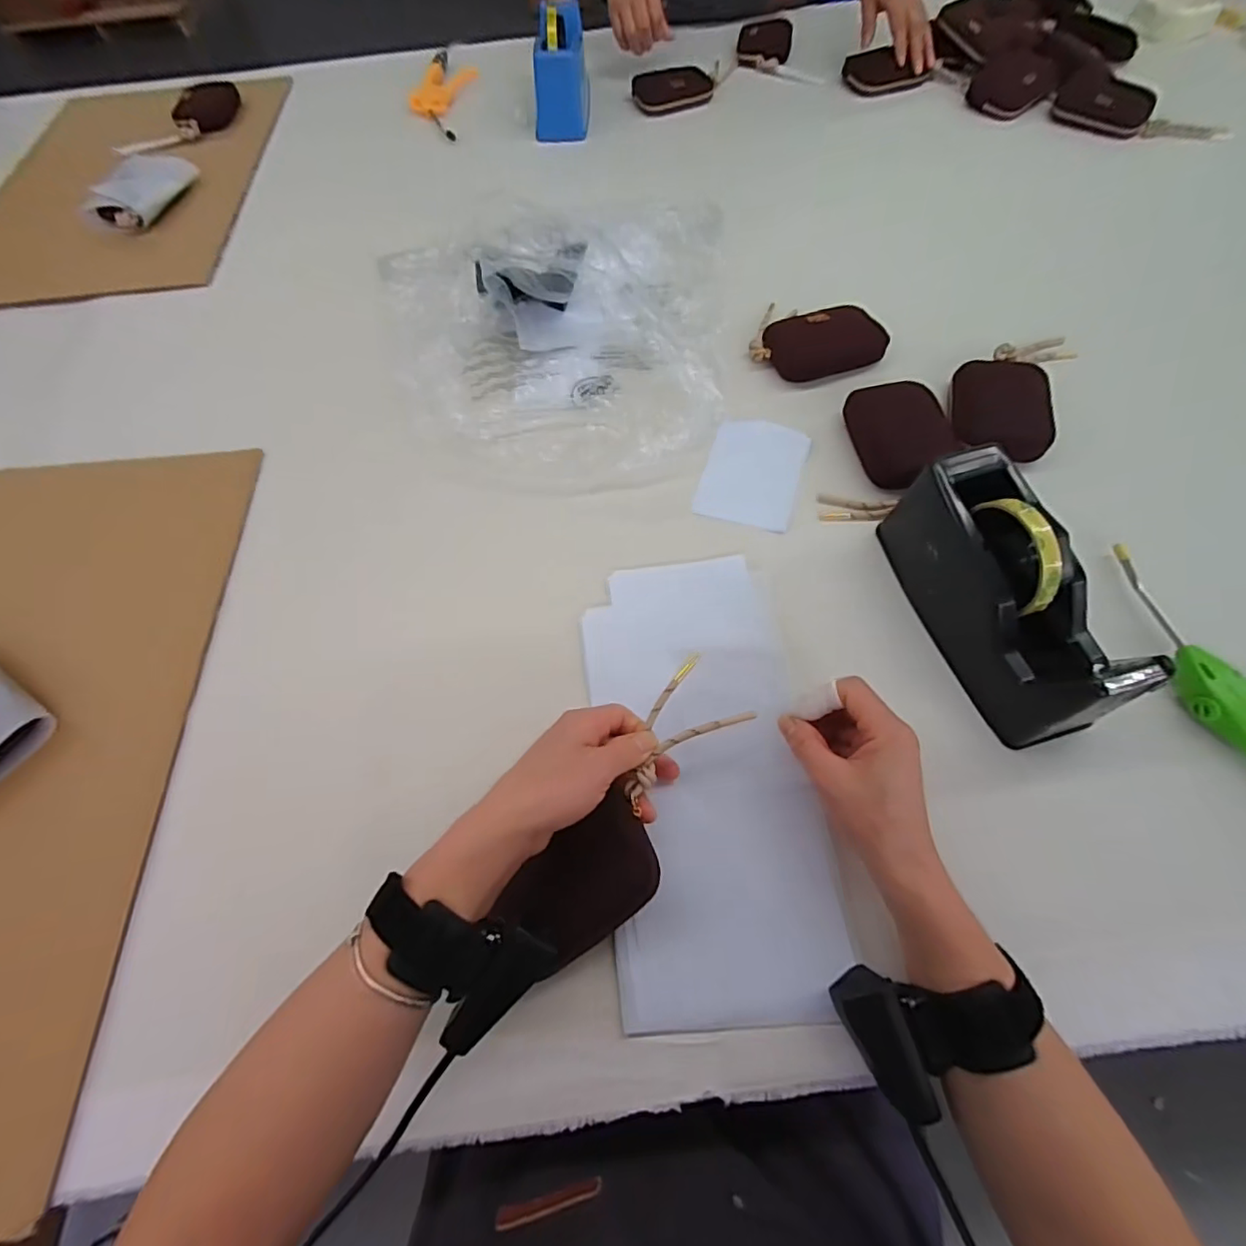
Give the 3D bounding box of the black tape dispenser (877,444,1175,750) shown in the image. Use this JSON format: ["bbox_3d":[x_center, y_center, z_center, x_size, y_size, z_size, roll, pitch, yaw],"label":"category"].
[{"bbox_3d":[0.275,-0.022,0.403,0.071,0.107,0.201,-17,65,-5],"label":"black tape dispenser"}]

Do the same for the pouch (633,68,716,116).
[{"bbox_3d":[0.074,-0.788,0.824,0.112,0.026,0.073,-10,64,-2],"label":"pouch"}]

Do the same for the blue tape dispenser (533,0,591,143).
[{"bbox_3d":[-0.089,-0.792,0.790,0.084,0.102,0.173,0,65,3],"label":"blue tape dispenser"}]

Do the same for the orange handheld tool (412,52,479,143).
[{"bbox_3d":[-0.270,-0.818,0.847,0.079,0.024,0.235,5,64,5],"label":"orange handheld tool"}]

